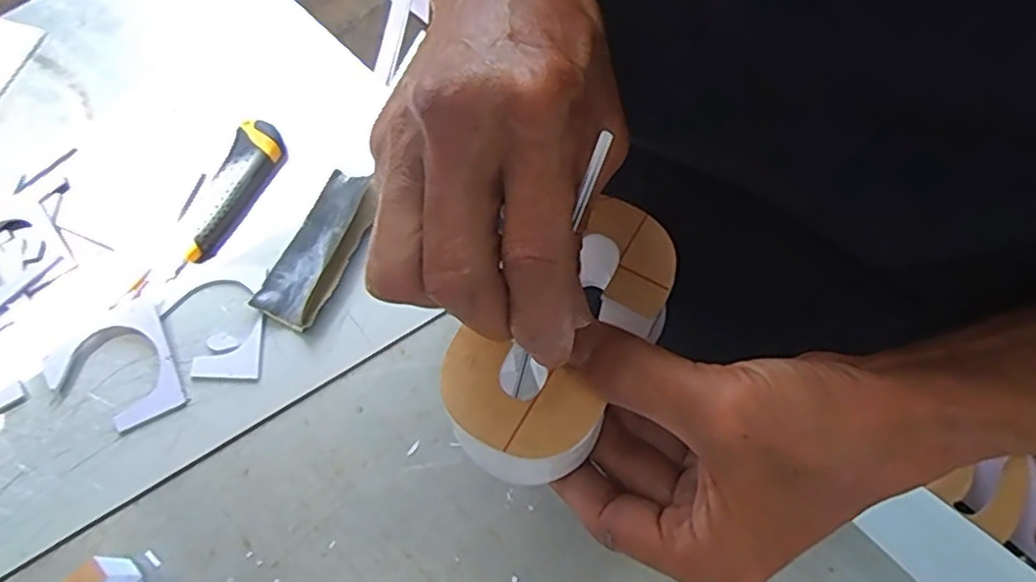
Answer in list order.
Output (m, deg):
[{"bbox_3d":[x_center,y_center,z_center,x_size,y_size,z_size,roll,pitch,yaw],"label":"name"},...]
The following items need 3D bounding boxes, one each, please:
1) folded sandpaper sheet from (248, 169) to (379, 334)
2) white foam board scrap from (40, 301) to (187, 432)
[{"bbox_3d":[-0.155,-0.036,0.521,0.054,0.017,0.133,23,68,9],"label":"folded sandpaper sheet"},{"bbox_3d":[-0.296,0.059,0.484,0.084,0.006,0.089,-25,69,-11],"label":"white foam board scrap"}]

